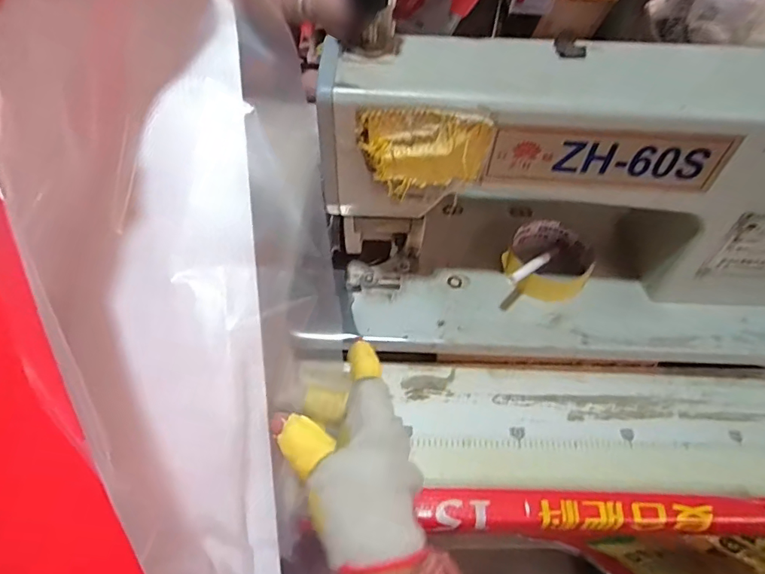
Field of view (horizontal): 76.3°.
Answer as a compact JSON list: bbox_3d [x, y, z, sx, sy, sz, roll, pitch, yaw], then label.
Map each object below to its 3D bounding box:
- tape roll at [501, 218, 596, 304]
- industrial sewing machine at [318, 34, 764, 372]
[{"bbox_3d":[0.164,-0.028,0.480,0.079,0.025,0.087,27,57,16],"label":"tape roll"},{"bbox_3d":[0.175,-0.075,0.413,0.468,0.213,0.187,3,53,-1],"label":"industrial sewing machine"}]

